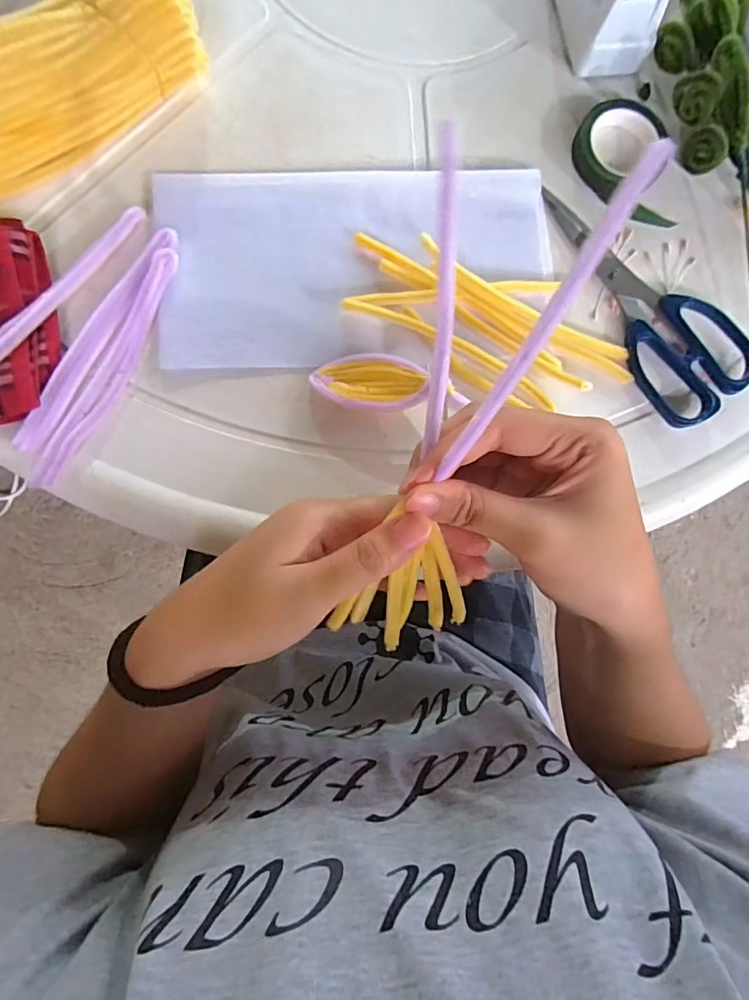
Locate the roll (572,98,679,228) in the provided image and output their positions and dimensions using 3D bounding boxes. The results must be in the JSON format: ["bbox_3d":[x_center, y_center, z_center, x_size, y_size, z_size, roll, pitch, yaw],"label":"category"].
[{"bbox_3d":[0.162,-0.222,0.313,0.060,0.016,0.086,-3,84,-7],"label":"roll"}]

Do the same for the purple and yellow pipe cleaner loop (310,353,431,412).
[{"bbox_3d":[-0.003,-0.069,0.280,0.064,0.017,0.034,2,84,-6],"label":"purple and yellow pipe cleaner loop"}]

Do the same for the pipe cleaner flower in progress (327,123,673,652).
[{"bbox_3d":[0.032,-0.023,0.198,0.061,0.043,0.205,10,116,-5],"label":"pipe cleaner flower in progress"}]

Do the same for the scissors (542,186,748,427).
[{"bbox_3d":[0.174,-0.131,0.304,0.071,0.011,0.169,-30,88,-9],"label":"scissors"}]

